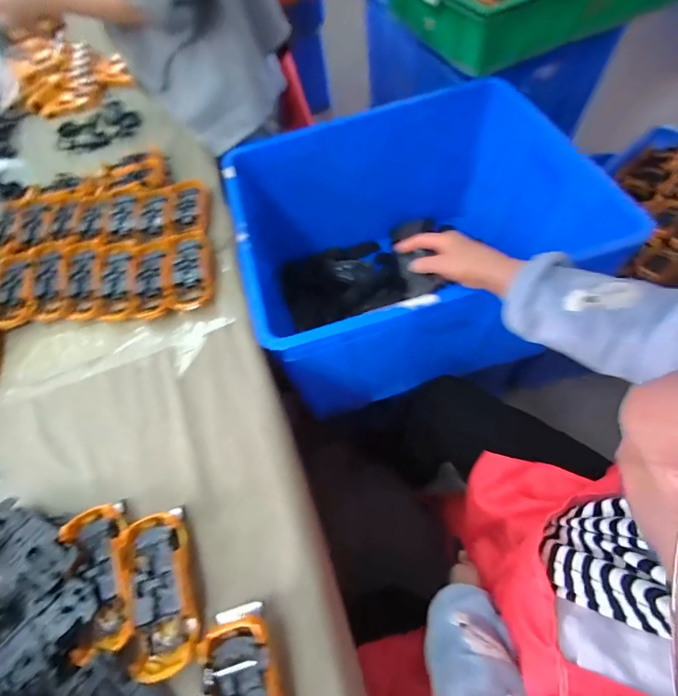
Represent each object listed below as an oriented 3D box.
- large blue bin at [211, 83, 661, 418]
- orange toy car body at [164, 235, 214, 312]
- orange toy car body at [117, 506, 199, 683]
[{"bbox_3d":[0.147,-0.216,0.734,0.659,0.385,0.489,-16,65,-3],"label":"large blue bin"},{"bbox_3d":[-0.217,-0.113,0.518,0.064,0.023,0.129,-7,65,1],"label":"orange toy car body"},{"bbox_3d":[-0.171,0.231,0.339,0.061,0.030,0.129,-21,66,-5],"label":"orange toy car body"}]

